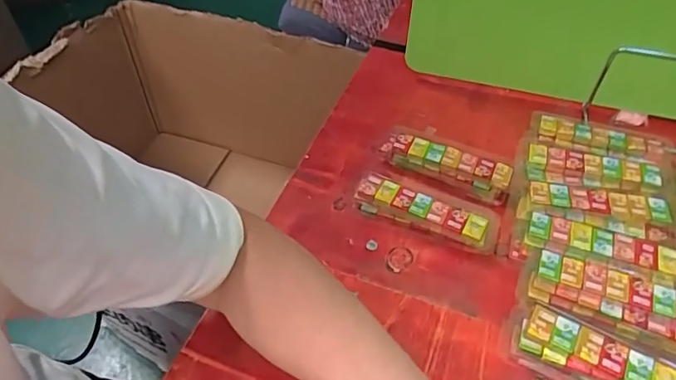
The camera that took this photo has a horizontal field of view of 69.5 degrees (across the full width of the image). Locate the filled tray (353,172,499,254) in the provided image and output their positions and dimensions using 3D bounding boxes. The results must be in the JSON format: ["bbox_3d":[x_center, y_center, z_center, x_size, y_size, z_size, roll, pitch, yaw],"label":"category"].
[{"bbox_3d":[0.084,0.019,0.462,0.132,0.029,0.045,19,51,16],"label":"filled tray"}]

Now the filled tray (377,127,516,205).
[{"bbox_3d":[0.109,-0.028,0.503,0.138,0.028,0.049,23,52,19],"label":"filled tray"}]

